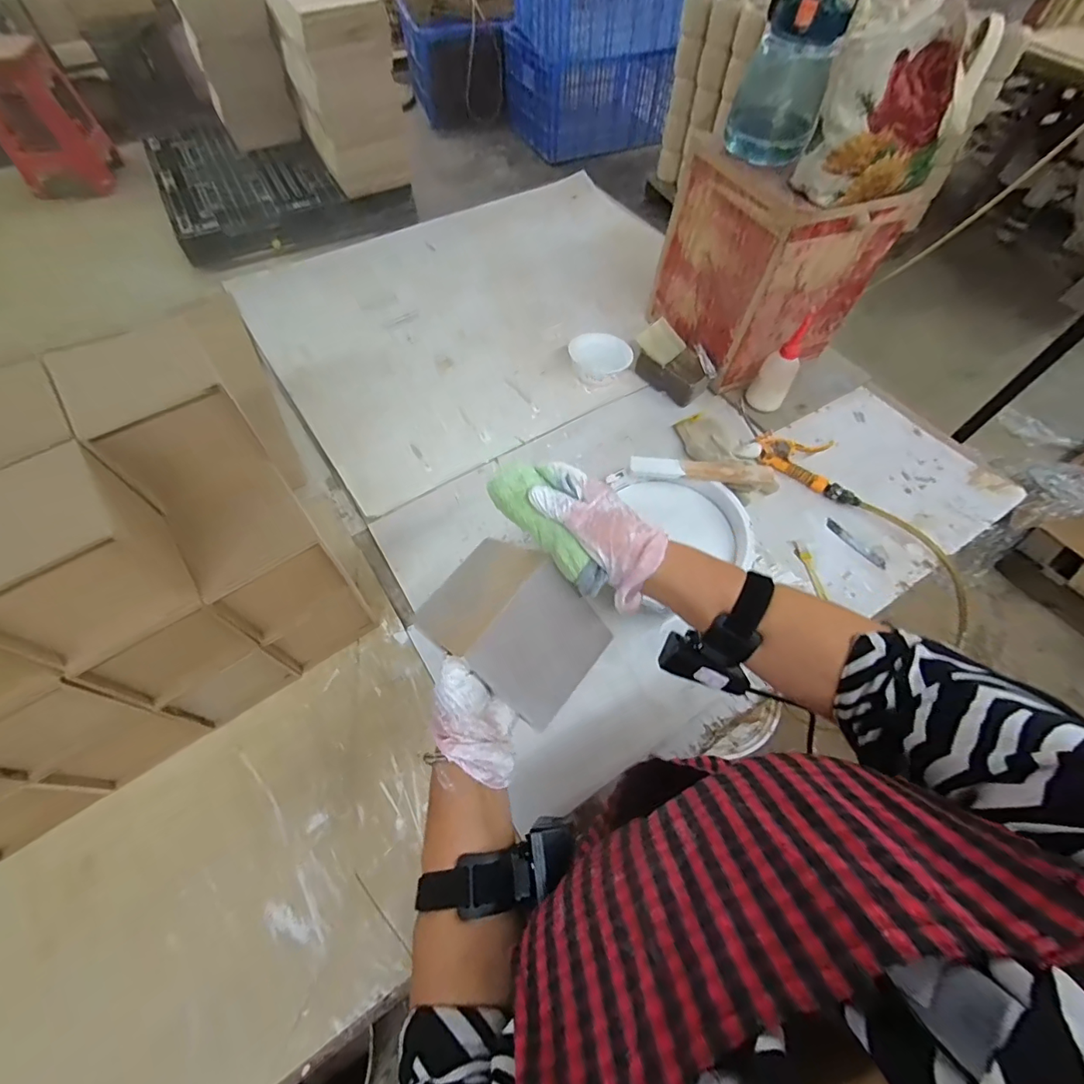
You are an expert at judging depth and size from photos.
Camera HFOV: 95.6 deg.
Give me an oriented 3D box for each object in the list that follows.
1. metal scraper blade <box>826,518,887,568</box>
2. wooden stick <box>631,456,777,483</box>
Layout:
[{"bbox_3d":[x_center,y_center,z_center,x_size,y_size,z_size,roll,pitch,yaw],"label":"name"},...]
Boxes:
[{"bbox_3d":[0.483,0.002,0.759,0.016,0.004,0.104,-32,62,-11],"label":"metal scraper blade"},{"bbox_3d":[0.228,-0.102,0.698,0.199,0.019,0.025,5,60,1],"label":"wooden stick"}]

